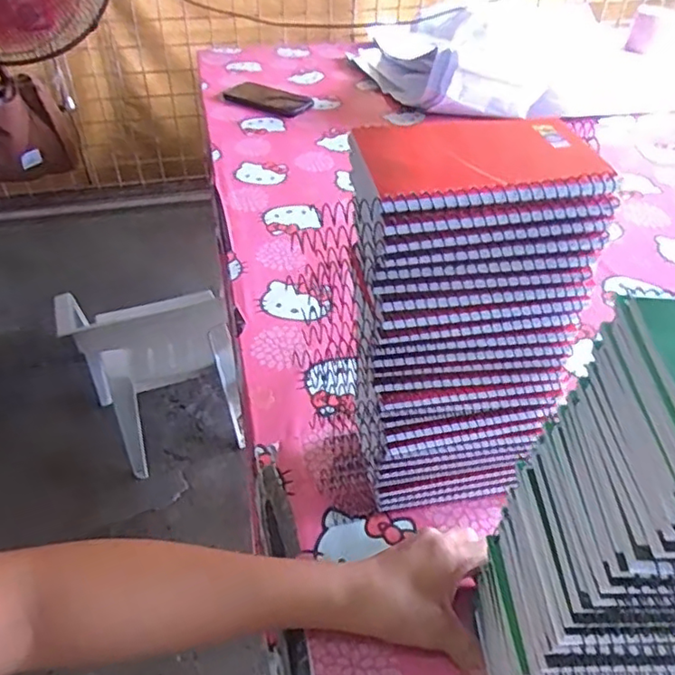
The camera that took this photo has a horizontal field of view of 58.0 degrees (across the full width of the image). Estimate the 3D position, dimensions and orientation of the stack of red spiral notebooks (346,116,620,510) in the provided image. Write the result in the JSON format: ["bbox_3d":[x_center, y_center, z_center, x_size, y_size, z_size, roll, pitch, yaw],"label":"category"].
[{"bbox_3d":[0.079,0.001,0.426,0.153,0.306,0.090,-1,42,-3],"label":"stack of red spiral notebooks"}]

